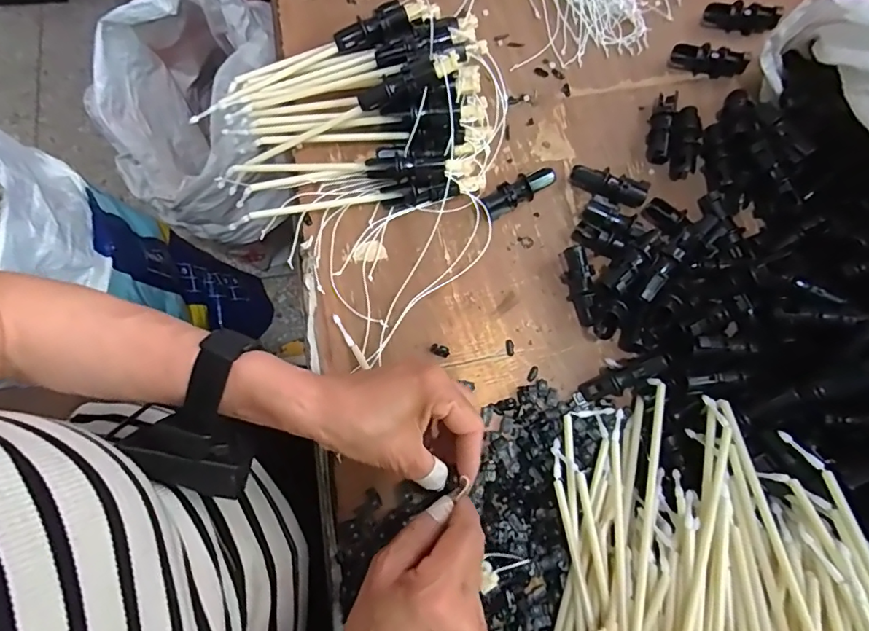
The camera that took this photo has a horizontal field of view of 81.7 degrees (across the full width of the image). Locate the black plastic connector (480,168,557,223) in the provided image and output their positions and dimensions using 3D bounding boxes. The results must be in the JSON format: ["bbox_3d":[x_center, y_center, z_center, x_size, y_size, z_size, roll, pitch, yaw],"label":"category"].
[{"bbox_3d":[0.073,-0.109,0.437,0.067,0.017,0.021,-31,79,-8],"label":"black plastic connector"}]

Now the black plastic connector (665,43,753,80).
[{"bbox_3d":[0.258,-0.238,0.472,0.068,0.021,0.018,13,77,2],"label":"black plastic connector"}]

